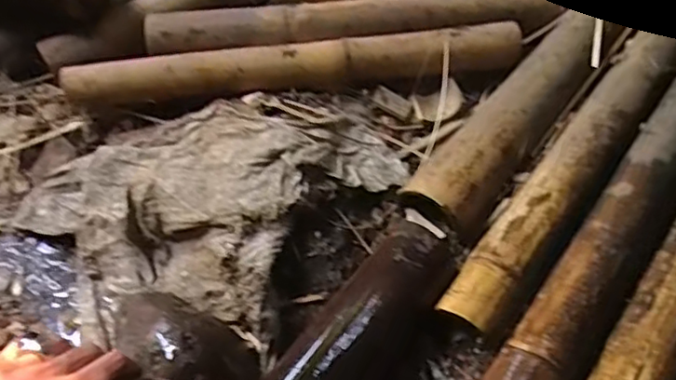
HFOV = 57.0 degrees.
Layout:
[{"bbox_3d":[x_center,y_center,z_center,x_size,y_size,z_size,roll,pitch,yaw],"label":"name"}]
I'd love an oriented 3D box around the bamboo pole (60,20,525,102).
[{"bbox_3d":[-0.057,-0.158,0.795,0.579,0.049,0.059,-7,54,0],"label":"bamboo pole"}]

